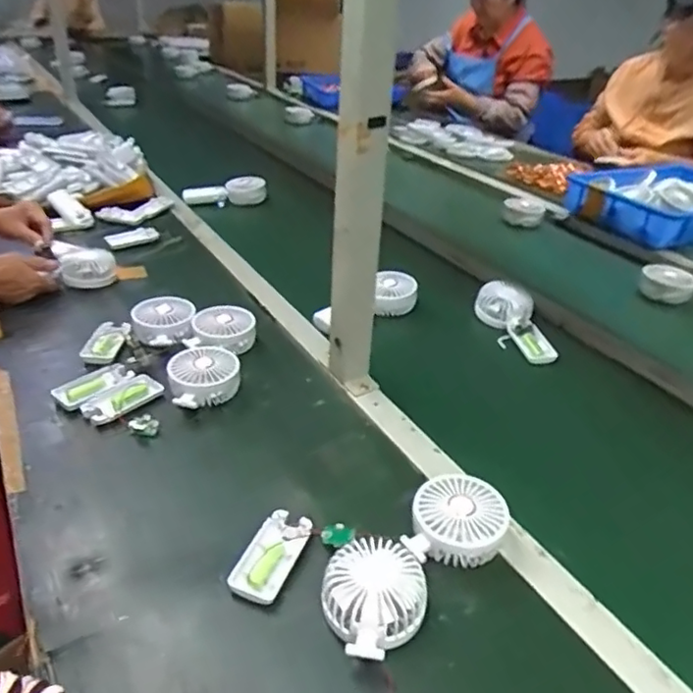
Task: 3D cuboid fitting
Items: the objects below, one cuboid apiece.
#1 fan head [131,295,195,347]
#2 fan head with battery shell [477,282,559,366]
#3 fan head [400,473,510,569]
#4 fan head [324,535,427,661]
[{"bbox_3d":[-0.260,-0.034,0.874,0.086,0.041,0.082,-6,34,-15],"label":"fan head"},{"bbox_3d":[0.268,-0.034,0.942,0.075,0.050,0.166,-10,48,-20],"label":"fan head with battery shell"},{"bbox_3d":[0.106,0.170,0.585,0.085,0.046,0.093,16,34,19],"label":"fan head"},{"bbox_3d":[0.023,0.209,0.519,0.089,0.030,0.089,1,44,-1],"label":"fan head"}]

